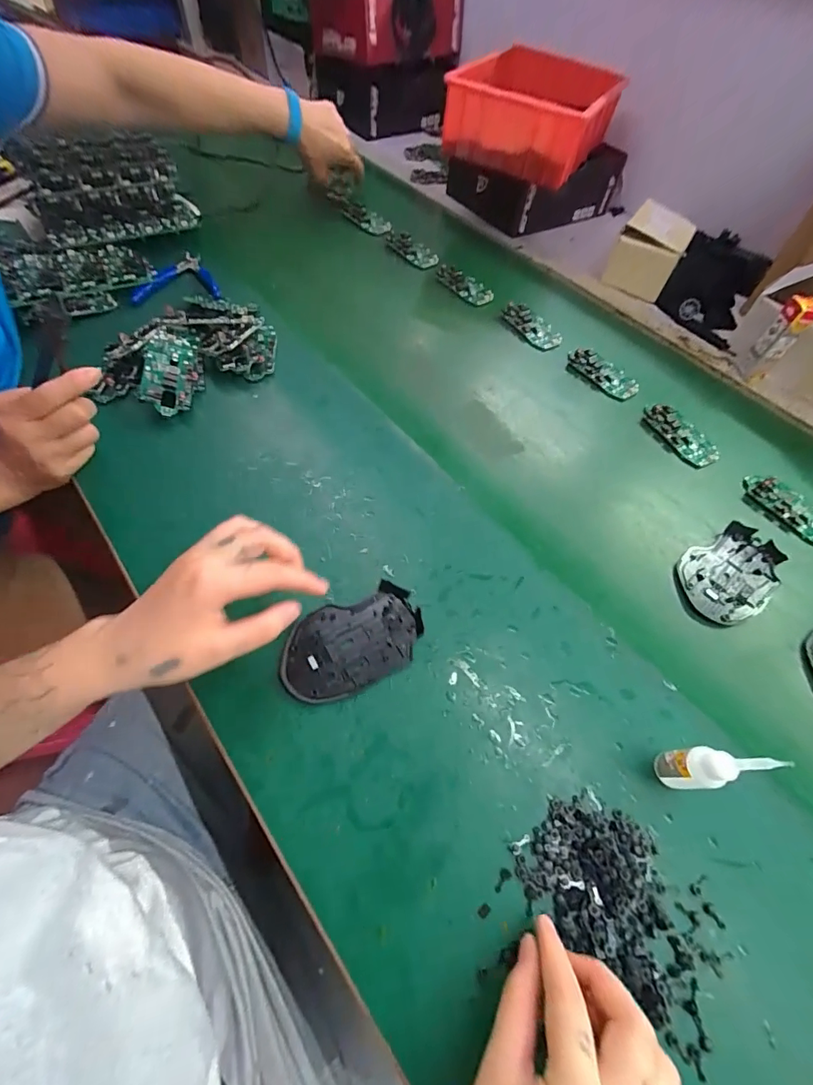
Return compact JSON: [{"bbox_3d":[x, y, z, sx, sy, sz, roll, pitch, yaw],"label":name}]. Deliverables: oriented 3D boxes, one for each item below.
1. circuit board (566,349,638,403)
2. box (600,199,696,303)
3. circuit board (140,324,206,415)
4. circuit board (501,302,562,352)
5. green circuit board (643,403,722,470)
[{"bbox_3d":[0.248,-0.215,0.560,0.044,0.017,0.096,-36,67,-23],"label":"circuit board"},{"bbox_3d":[0.367,-0.437,0.664,0.089,0.077,0.130,31,61,15],"label":"box"},{"bbox_3d":[-0.251,-0.190,0.477,0.056,0.012,0.117,4,66,-24],"label":"circuit board"},{"bbox_3d":[0.170,-0.294,0.602,0.042,0.018,0.088,-29,64,-20],"label":"circuit board"},{"bbox_3d":[0.315,-0.126,0.509,0.040,0.019,0.094,-24,62,-18],"label":"green circuit board"}]

